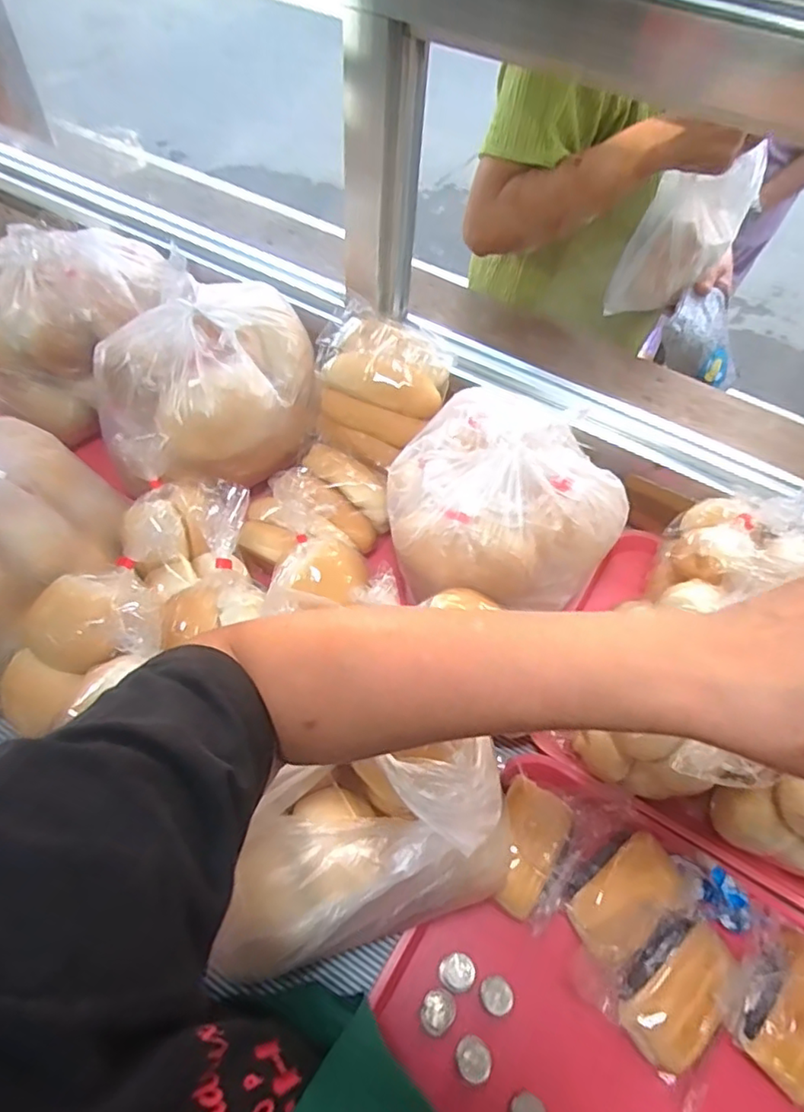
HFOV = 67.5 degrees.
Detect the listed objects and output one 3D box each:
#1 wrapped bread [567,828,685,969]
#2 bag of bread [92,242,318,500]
[{"bbox_3d":[0.182,0.272,0.488,0.097,0.026,0.060,-33,64,-24],"label":"wrapped bread"},{"bbox_3d":[-0.221,-0.194,0.677,0.239,0.123,0.200,-16,58,-15],"label":"bag of bread"}]

